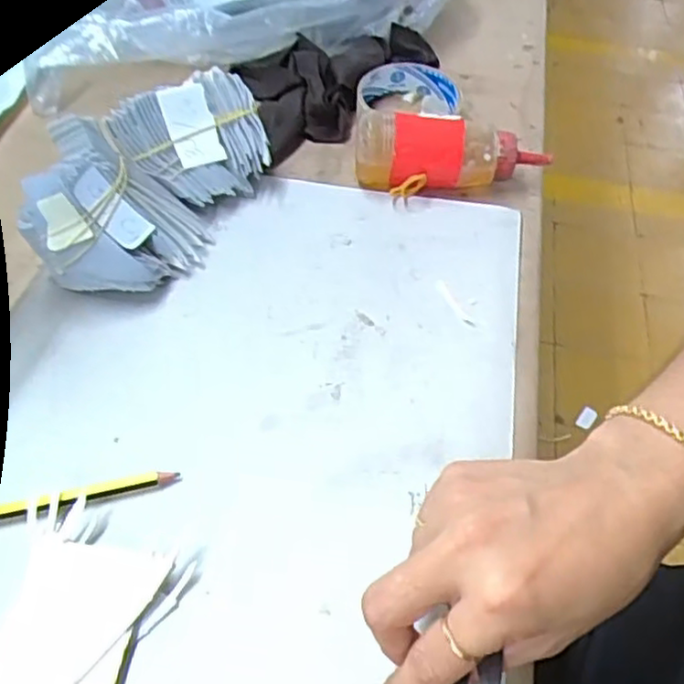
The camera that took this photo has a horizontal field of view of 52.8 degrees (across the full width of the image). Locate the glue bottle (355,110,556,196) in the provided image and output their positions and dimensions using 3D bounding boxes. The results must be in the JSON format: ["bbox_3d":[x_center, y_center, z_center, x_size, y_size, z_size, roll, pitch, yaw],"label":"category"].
[{"bbox_3d":[0.080,-0.134,0.493,0.137,0.045,0.046,-2,50,-6],"label":"glue bottle"}]

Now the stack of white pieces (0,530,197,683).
[{"bbox_3d":[-0.113,0.128,0.291,0.070,0.015,0.085,10,50,4],"label":"stack of white pieces"}]

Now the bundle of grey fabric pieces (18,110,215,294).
[{"bbox_3d":[-0.135,-0.086,0.429,0.090,0.071,0.106,2,50,-3],"label":"bundle of grey fabric pieces"}]

